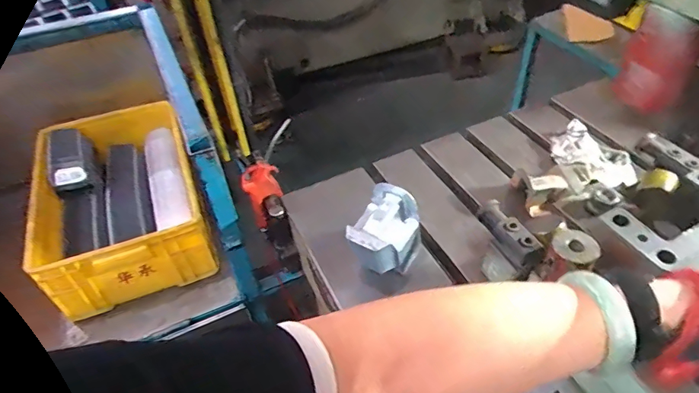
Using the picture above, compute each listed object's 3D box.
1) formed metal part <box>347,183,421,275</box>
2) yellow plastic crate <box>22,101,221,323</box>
[{"bbox_3d":[0.048,0.049,0.645,0.085,0.073,0.107,15,47,18],"label":"formed metal part"},{"bbox_3d":[-0.486,0.004,1.013,0.293,0.199,0.442,-18,46,-15],"label":"yellow plastic crate"}]

